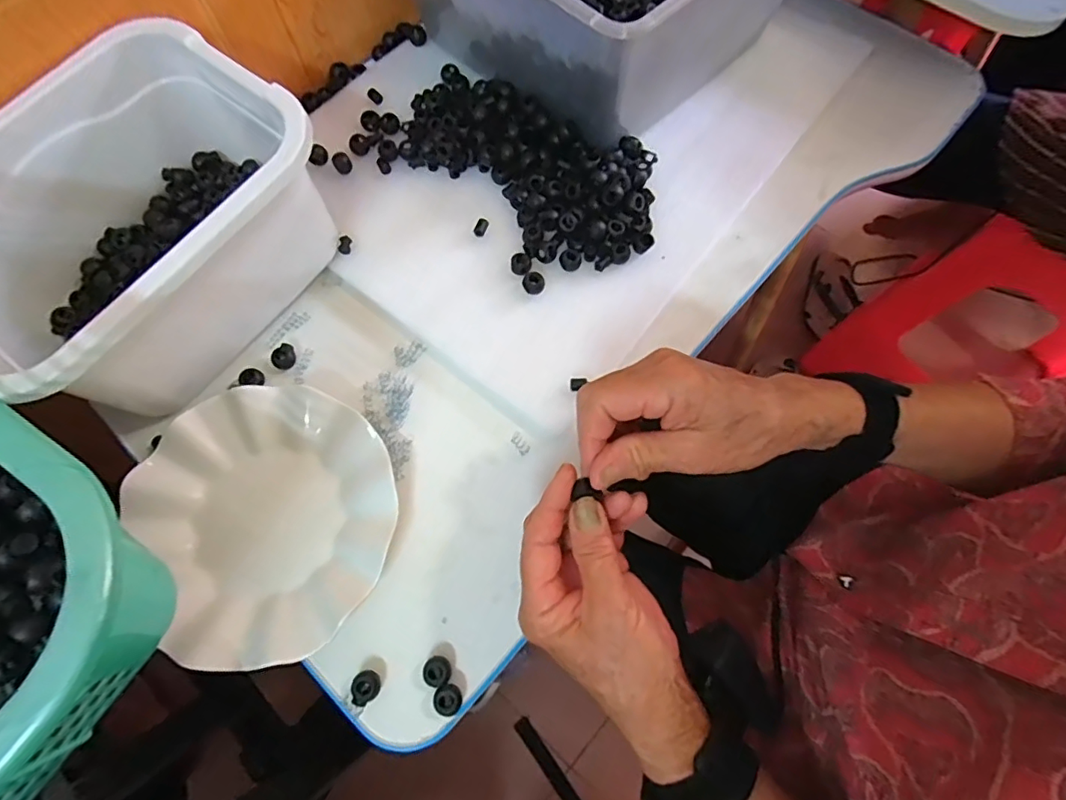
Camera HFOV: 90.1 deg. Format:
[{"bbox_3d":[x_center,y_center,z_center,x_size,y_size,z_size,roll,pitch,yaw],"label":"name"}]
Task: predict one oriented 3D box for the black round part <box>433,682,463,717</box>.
[{"bbox_3d":[-0.053,0.187,0.332,0.017,0.010,0.018,37,74,13],"label":"black round part"}]

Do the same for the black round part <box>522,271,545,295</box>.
[{"bbox_3d":[0.000,-0.093,0.426,0.018,0.009,0.017,0,69,0],"label":"black round part"}]

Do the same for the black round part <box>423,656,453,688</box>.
[{"bbox_3d":[-0.061,0.172,0.338,0.018,0.012,0.017,0,69,0],"label":"black round part"}]

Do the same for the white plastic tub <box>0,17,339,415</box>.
[{"bbox_3d":[-0.274,-0.116,0.380,0.181,0.126,0.240,31,72,12],"label":"white plastic tub"}]

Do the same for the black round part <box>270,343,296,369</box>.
[{"bbox_3d":[-0.195,-0.033,0.418,0.019,0.011,0.017,-39,74,-13],"label":"black round part"}]

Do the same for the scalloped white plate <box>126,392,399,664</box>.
[{"bbox_3d":[-0.177,0.076,0.365,0.161,0.022,0.180,-29,72,-10],"label":"scalloped white plate"}]

